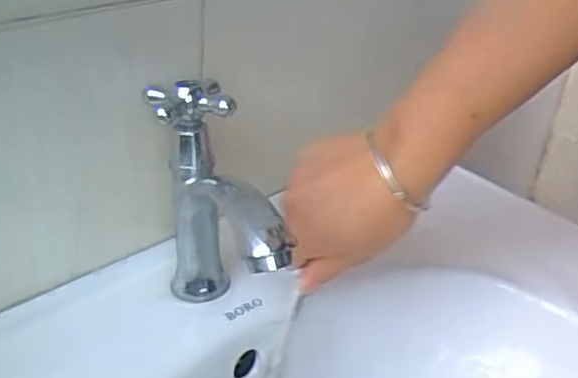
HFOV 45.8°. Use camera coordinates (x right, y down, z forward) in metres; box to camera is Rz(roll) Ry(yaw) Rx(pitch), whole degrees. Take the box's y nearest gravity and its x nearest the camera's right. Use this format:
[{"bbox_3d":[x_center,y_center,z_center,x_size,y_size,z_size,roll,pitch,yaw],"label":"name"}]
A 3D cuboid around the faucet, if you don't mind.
[{"bbox_3d":[-0.047,0.023,0.405,0.048,0.135,0.161,-8,34,-21],"label":"faucet"}]

